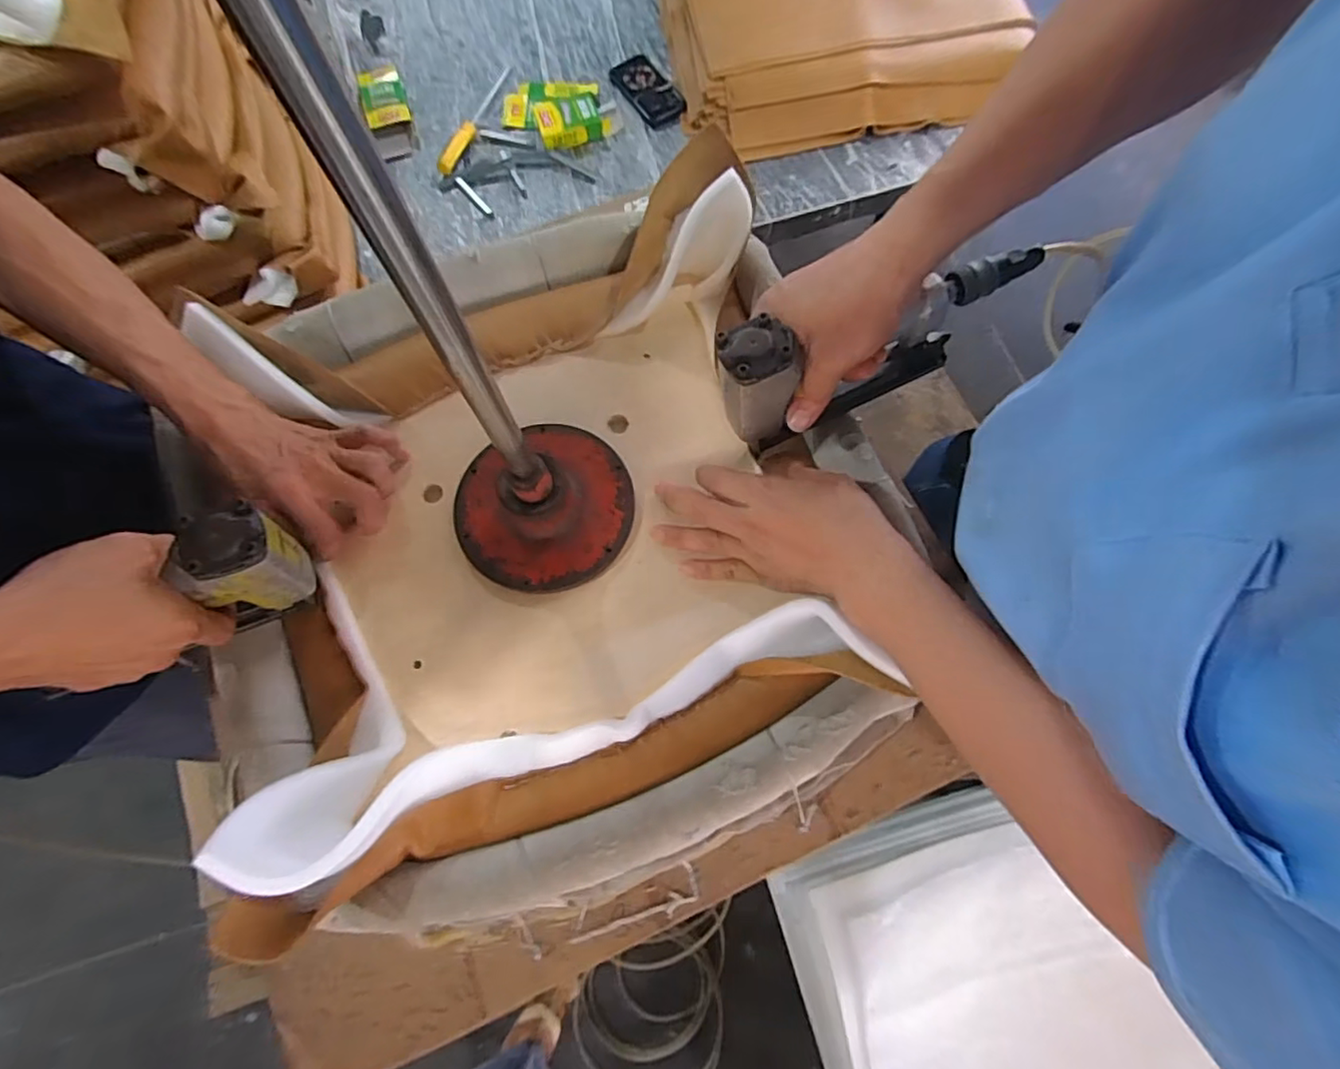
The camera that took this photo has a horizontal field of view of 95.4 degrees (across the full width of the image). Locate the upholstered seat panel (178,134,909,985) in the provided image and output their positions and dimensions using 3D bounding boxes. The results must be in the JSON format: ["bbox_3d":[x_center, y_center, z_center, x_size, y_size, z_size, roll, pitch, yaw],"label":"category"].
[{"bbox_3d":[-0.101,-0.029,0.463,0.435,0.112,0.478,-15,72,-5],"label":"upholstered seat panel"}]

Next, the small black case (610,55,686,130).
[{"bbox_3d":[-0.043,-0.828,1.139,0.095,0.014,0.191,-36,75,-11],"label":"small black case"}]

